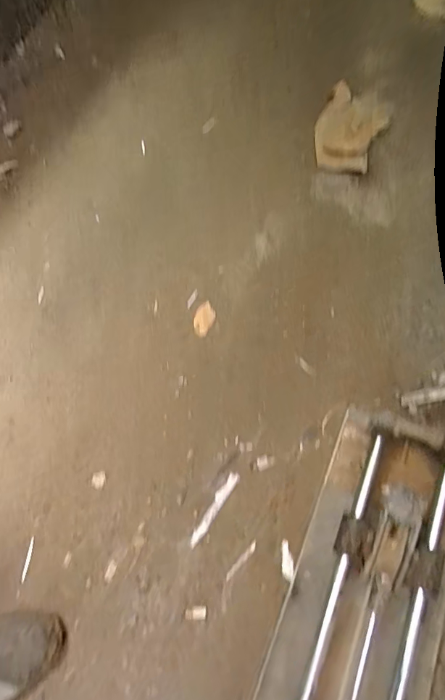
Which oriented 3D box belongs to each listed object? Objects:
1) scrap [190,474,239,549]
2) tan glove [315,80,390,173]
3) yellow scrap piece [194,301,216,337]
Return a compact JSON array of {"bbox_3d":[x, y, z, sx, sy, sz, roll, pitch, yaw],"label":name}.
[{"bbox_3d":[-0.013,0.252,0.679,0.018,0.008,0.128,31,71,16],"label":"scrap"},{"bbox_3d":[0.303,-0.535,1.005,0.145,0.023,0.301,20,68,12],"label":"tan glove"},{"bbox_3d":[-0.036,-0.061,0.825,0.036,0.004,0.071,16,68,10],"label":"yellow scrap piece"}]

